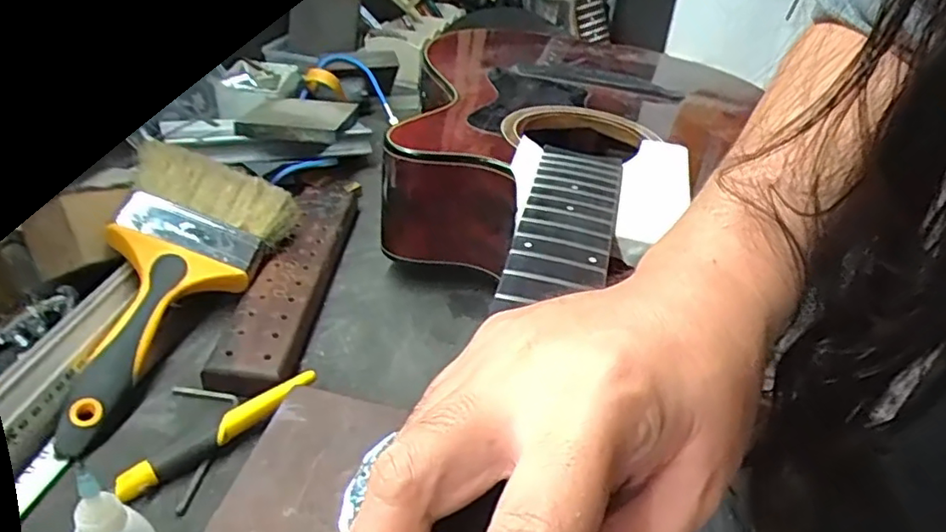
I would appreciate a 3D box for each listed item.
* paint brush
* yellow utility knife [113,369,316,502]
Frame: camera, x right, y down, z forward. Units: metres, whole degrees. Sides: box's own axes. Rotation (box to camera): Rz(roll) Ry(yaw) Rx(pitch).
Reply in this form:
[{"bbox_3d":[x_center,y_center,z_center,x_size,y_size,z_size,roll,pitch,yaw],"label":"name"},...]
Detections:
[{"bbox_3d":[-0.216,0.007,0.420,0.114,0.020,0.232,28,47,-11],"label":"paint brush"},{"bbox_3d":[-0.143,0.094,0.358,0.118,0.016,0.016,-25,45,-37],"label":"yellow utility knife"}]

